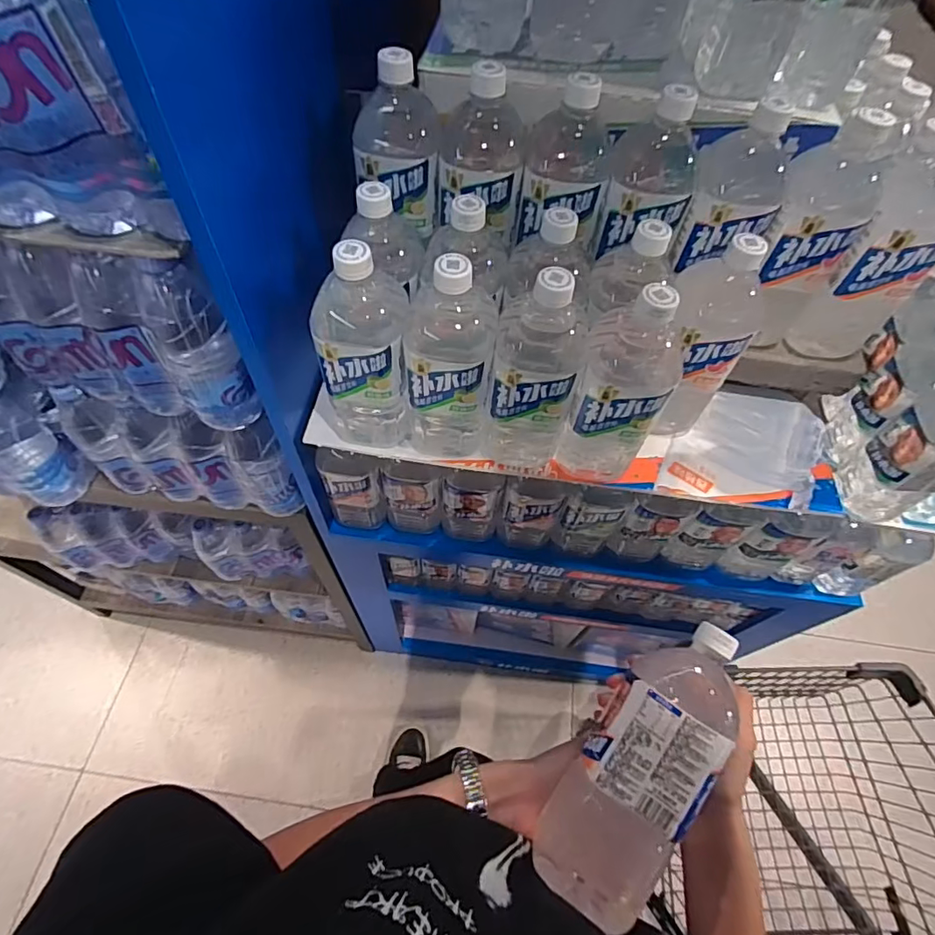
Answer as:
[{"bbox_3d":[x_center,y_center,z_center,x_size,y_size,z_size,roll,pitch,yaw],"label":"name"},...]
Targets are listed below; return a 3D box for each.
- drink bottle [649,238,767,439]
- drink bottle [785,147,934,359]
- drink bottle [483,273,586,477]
[{"bbox_3d":[0.233,-0.122,0.521,0.069,0.223,0.066,6,59,1],"label":"drink bottle"},{"bbox_3d":[0.418,-0.212,0.511,0.086,0.220,0.100,36,64,18],"label":"drink bottle"},{"bbox_3d":[0.064,-0.082,0.491,0.076,0.229,0.070,12,59,5],"label":"drink bottle"}]

